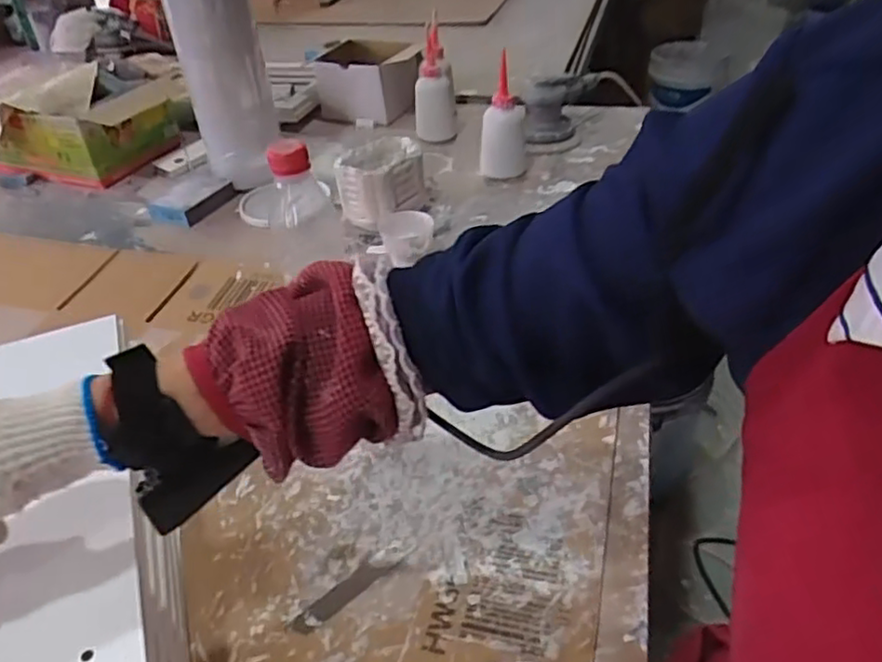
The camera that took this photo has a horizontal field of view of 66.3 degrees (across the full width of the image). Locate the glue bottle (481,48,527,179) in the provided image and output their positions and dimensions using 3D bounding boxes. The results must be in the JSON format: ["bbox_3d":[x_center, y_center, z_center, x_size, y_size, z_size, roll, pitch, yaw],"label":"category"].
[{"bbox_3d":[0.089,-0.308,0.967,0.066,0.151,0.075,3,39,9],"label":"glue bottle"}]

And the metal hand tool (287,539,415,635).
[{"bbox_3d":[-0.062,0.178,0.478,0.100,0.004,0.020,-30,45,-29],"label":"metal hand tool"}]

